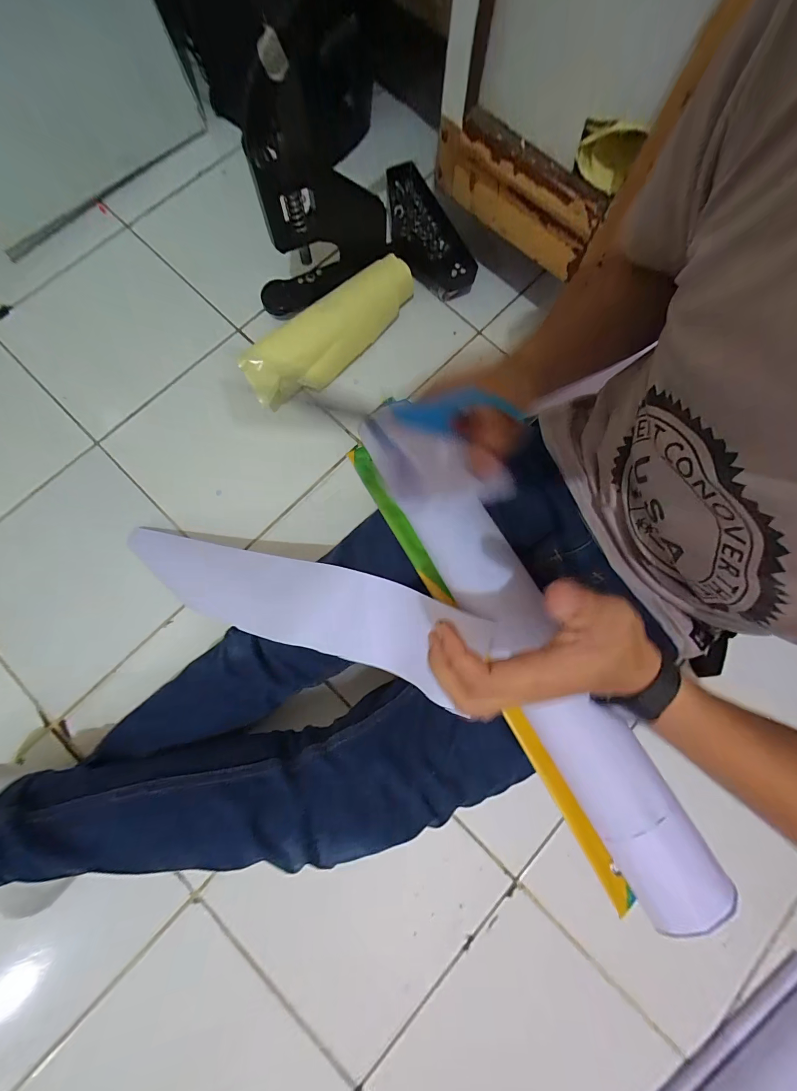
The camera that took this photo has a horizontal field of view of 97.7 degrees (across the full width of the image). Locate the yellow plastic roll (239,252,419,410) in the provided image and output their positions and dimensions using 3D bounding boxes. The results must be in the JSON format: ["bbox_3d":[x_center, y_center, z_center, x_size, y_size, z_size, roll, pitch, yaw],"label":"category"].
[{"bbox_3d":[-0.097,-0.345,0.559,0.327,0.086,0.079,-40,83,-7],"label":"yellow plastic roll"}]

